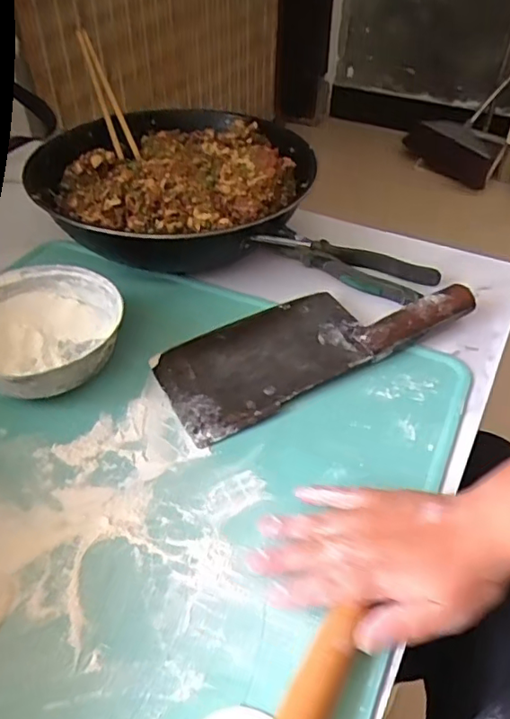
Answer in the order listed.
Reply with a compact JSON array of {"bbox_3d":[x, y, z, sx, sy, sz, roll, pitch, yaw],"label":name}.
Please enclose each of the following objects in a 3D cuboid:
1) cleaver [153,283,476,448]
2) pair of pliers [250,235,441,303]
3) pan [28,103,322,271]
[{"bbox_3d":[0.054,-0.027,0.528,0.291,0.034,0.120,-22,49,-21],"label":"cleaver"},{"bbox_3d":[0.096,-0.107,0.621,0.192,0.022,0.062,21,48,19],"label":"pair of pliers"},{"bbox_3d":[-0.087,-0.195,0.659,0.292,0.079,0.299,11,46,10],"label":"pan"}]

